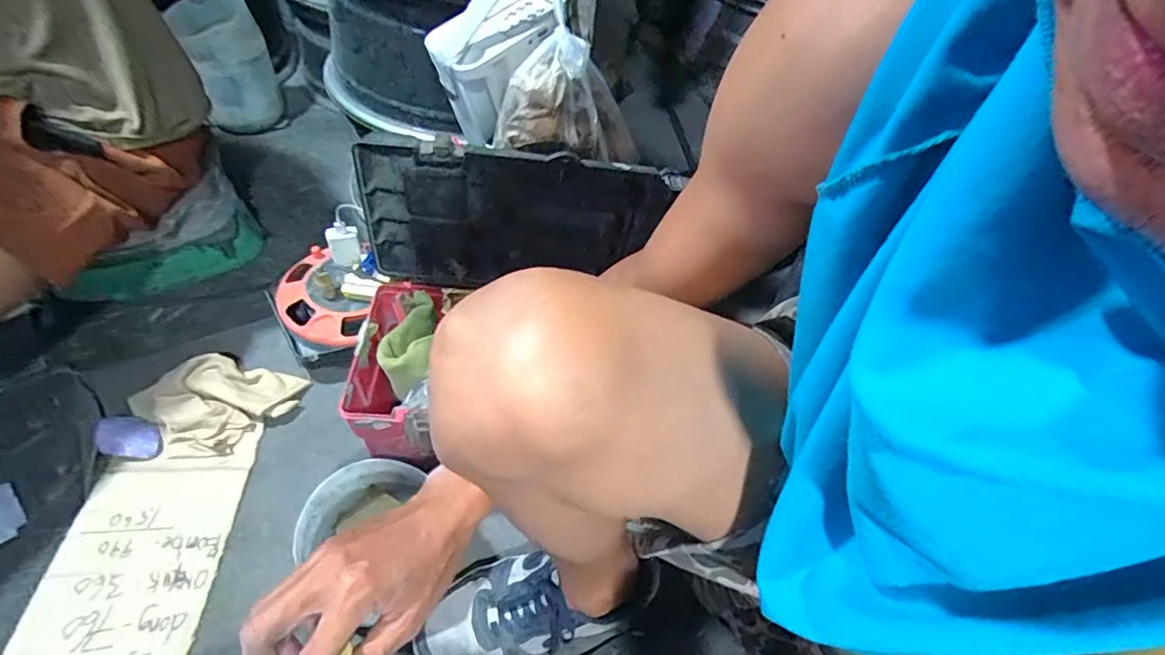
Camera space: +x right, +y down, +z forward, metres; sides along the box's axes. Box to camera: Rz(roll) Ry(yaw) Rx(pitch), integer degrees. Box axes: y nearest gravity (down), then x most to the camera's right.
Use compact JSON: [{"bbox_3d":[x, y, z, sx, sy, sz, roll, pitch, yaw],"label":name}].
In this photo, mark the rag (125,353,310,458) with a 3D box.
[{"bbox_3d":[-0.473,0.090,0.711,0.129,0.047,0.166,38,57,23],"label":"rag"}]

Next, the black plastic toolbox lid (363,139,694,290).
[{"bbox_3d":[-0.078,-0.122,0.626,0.339,0.194,0.032,5,49,-5],"label":"black plastic toolbox lid"}]

